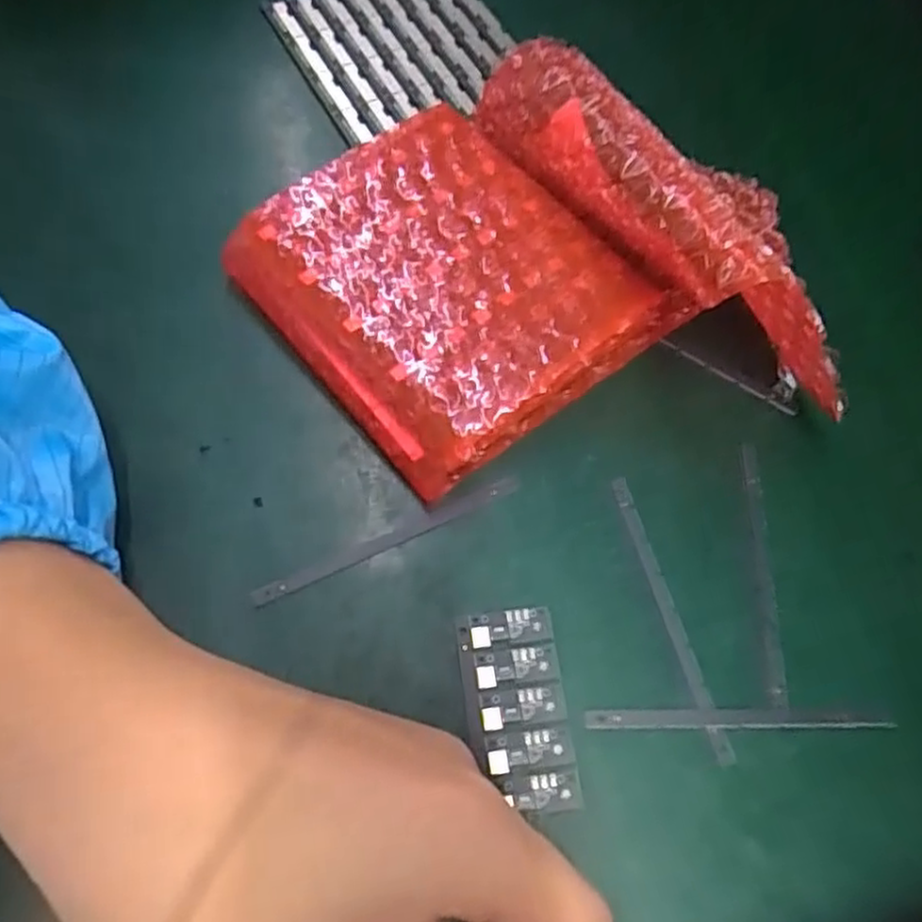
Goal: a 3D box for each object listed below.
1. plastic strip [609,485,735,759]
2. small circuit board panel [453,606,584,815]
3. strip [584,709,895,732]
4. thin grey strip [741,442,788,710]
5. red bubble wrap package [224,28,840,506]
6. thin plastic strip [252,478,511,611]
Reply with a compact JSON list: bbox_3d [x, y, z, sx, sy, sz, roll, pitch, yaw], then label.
[{"bbox_3d":[0.067,0.048,0.241,0.006,0.004,0.093,-13,66,-9],"label":"plastic strip"},{"bbox_3d":[0.017,0.074,0.226,0.030,0.004,0.057,-6,66,-5],"label":"small circuit board panel"},{"bbox_3d":[0.084,0.078,0.228,0.092,0.004,0.006,0,65,-3],"label":"strip"},{"bbox_3d":[0.101,0.036,0.250,0.006,0.004,0.089,7,66,-8],"label":"thin grey strip"},{"bbox_3d":[0.020,-0.058,0.251,0.134,0.067,0.178,-36,72,-17],"label":"red bubble wrap package"},{"bbox_3d":[-0.023,0.025,0.246,0.092,0.004,0.006,-23,68,-13],"label":"thin plastic strip"}]

